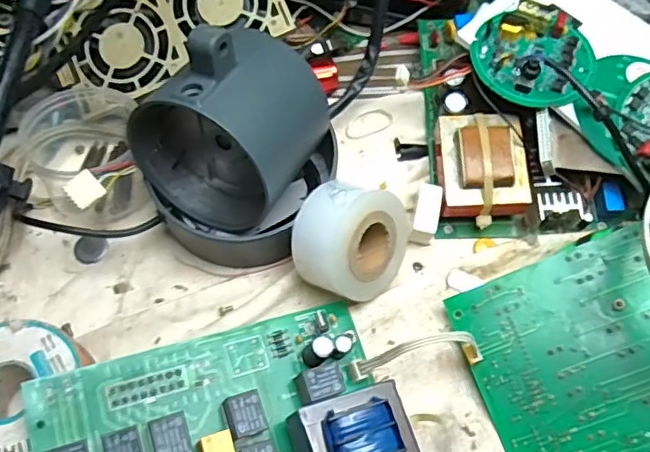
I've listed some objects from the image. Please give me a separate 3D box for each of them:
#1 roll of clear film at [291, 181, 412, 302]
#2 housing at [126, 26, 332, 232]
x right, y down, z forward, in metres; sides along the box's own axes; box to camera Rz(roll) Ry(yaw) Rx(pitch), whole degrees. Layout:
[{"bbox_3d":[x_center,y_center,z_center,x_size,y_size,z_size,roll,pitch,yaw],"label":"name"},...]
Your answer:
[{"bbox_3d":[0.014,0.007,0.314,0.029,0.062,0.057,11,69,47],"label":"roll of clear film"},{"bbox_3d":[-0.047,-0.050,0.311,0.083,0.114,0.082,25,65,10],"label":"housing"}]

